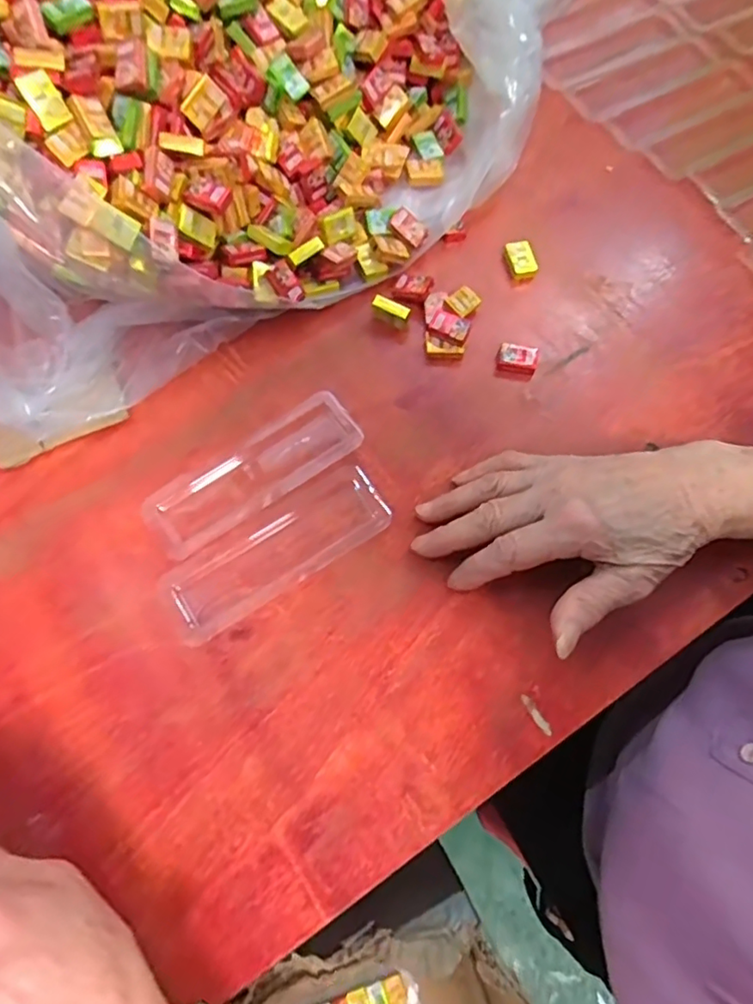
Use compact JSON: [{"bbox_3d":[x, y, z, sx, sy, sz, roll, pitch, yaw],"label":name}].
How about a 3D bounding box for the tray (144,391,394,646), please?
[{"bbox_3d":[-0.068,0.005,0.351,0.148,0.008,0.095,-32,75,-10],"label":"tray"}]

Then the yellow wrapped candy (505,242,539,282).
[{"bbox_3d":[0.102,-0.169,0.404,0.017,0.008,0.026,-16,73,-6],"label":"yellow wrapped candy"}]

